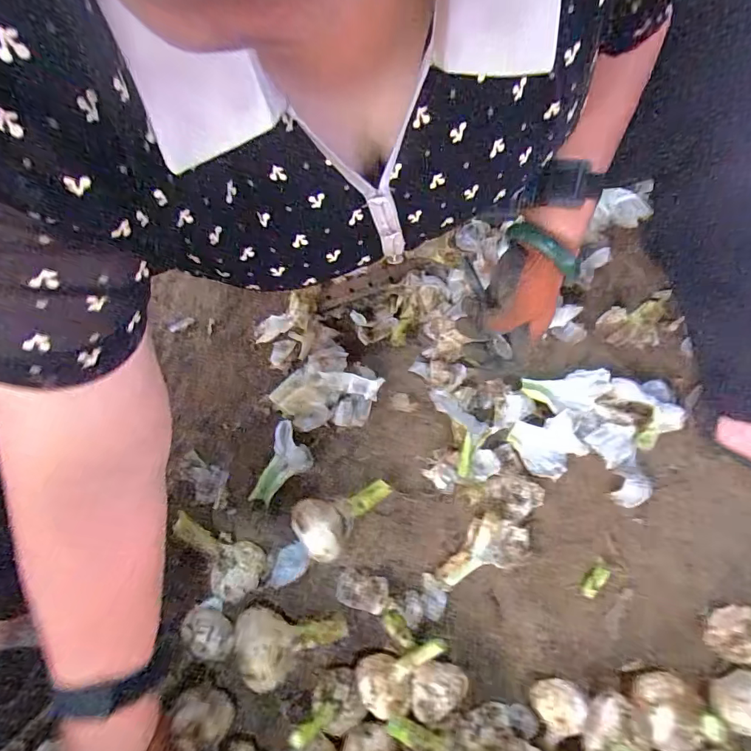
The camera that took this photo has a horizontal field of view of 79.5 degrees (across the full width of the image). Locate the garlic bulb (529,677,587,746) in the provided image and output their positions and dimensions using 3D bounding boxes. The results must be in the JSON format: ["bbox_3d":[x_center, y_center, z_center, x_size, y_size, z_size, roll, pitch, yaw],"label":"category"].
[{"bbox_3d":[0.162,0.295,0.402,0.042,0.042,0.047,-22,60,-9],"label":"garlic bulb"}]

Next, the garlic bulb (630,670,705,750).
[{"bbox_3d":[0.255,0.294,0.396,0.064,0.044,0.054,-39,64,-17],"label":"garlic bulb"}]

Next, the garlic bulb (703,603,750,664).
[{"bbox_3d":[0.332,0.240,0.420,0.049,0.053,0.048,0,56,6],"label":"garlic bulb"}]

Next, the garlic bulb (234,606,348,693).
[{"bbox_3d":[-0.083,0.259,0.430,0.101,0.057,0.061,0,56,6],"label":"garlic bulb"}]

